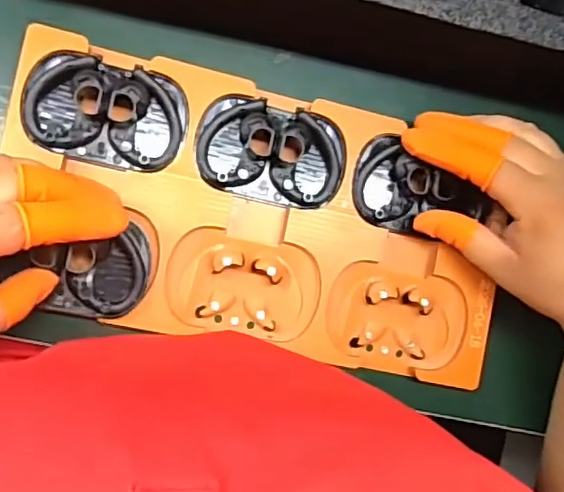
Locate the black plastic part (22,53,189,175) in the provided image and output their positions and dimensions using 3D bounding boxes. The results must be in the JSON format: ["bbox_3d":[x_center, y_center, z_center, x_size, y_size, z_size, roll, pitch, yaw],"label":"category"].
[{"bbox_3d":[-0.100,-0.076,0.333,0.088,0.025,0.056,12,86,-9],"label":"black plastic part"}]

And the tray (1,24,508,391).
[{"bbox_3d":[-0.009,-0.016,0.347,0.293,0.026,0.151,13,86,-9],"label":"tray"}]

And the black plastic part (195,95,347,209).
[{"bbox_3d":[-0.006,-0.056,0.349,0.088,0.022,0.057,11,87,-9],"label":"black plastic part"}]

